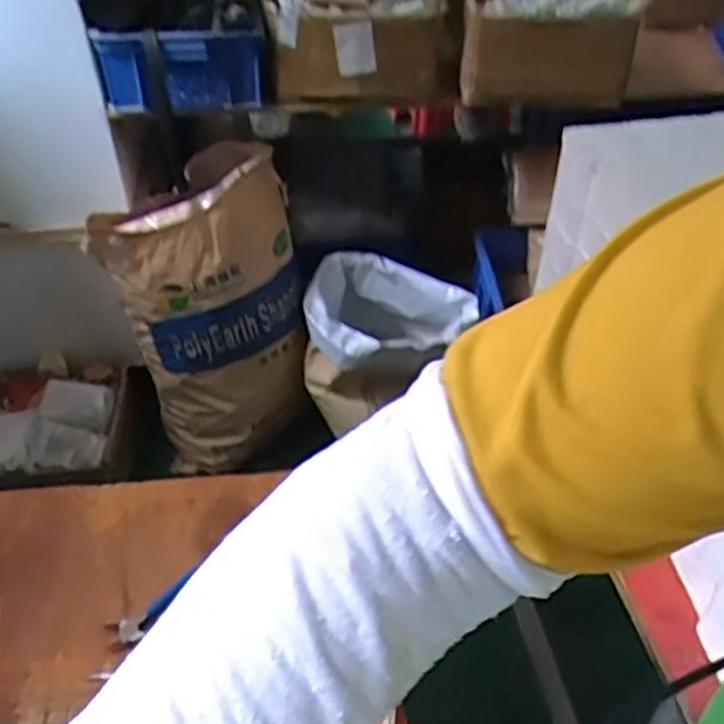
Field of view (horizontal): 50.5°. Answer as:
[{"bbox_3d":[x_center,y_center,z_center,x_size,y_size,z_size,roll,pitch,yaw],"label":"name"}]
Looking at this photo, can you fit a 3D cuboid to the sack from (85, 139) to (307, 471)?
[{"bbox_3d":[-0.321,-0.100,1.642,0.385,0.630,0.244,-8,42,-9],"label":"sack"}]

